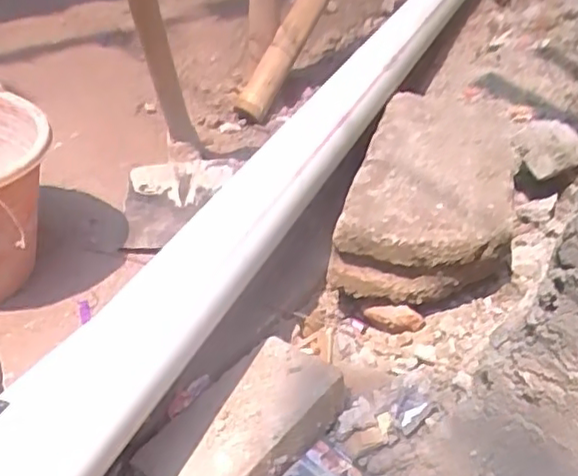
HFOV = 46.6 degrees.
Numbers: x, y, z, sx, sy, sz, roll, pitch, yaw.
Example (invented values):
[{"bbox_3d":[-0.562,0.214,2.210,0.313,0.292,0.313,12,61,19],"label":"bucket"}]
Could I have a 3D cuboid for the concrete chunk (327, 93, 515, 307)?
[{"bbox_3d":[0.198,-0.053,0.896,0.195,0.119,0.362,13,38,13],"label":"concrete chunk"}]

